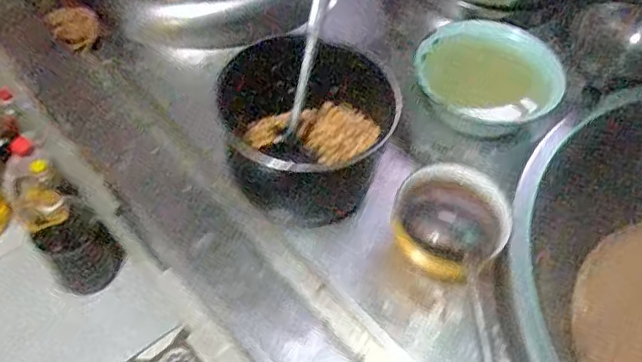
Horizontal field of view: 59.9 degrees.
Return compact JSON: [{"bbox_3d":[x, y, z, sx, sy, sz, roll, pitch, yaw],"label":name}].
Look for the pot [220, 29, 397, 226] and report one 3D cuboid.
[{"bbox_3d":[-0.019,-0.086,0.802,0.229,0.146,0.245,3,53,-4],"label":"pot"}]

